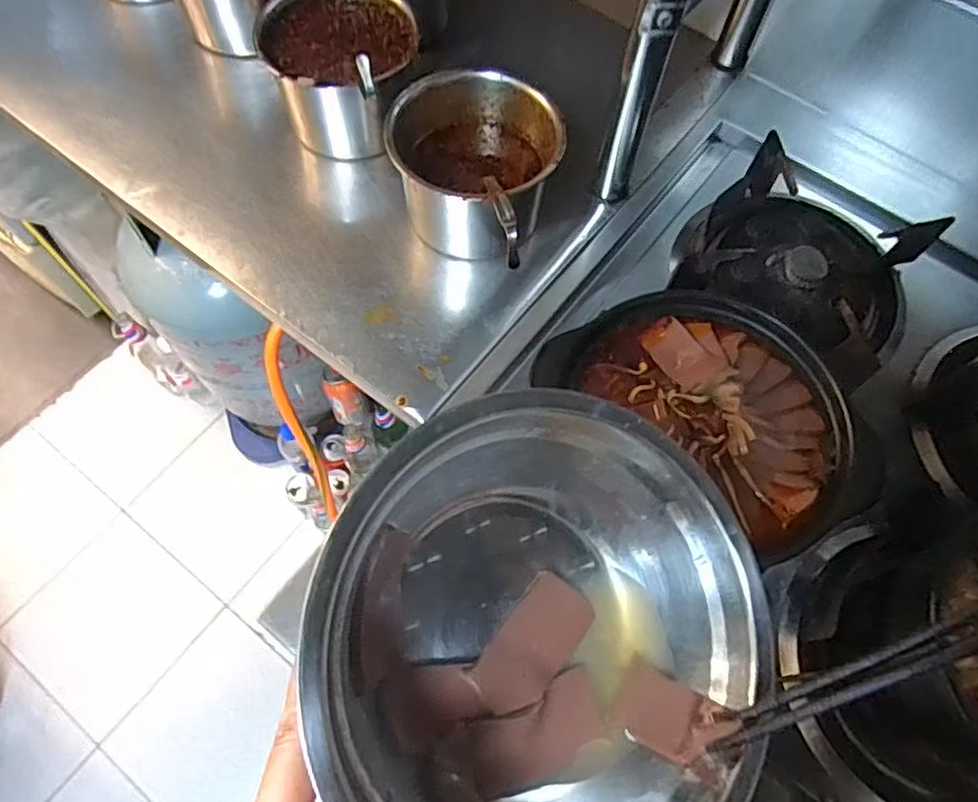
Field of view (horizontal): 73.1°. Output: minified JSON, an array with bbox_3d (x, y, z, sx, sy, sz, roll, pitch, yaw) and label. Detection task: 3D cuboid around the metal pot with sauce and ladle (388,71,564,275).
[{"bbox_3d":[-0.013,-0.218,0.624,0.152,0.108,0.136,16,66,5],"label":"metal pot with sauce and ladle"}]

